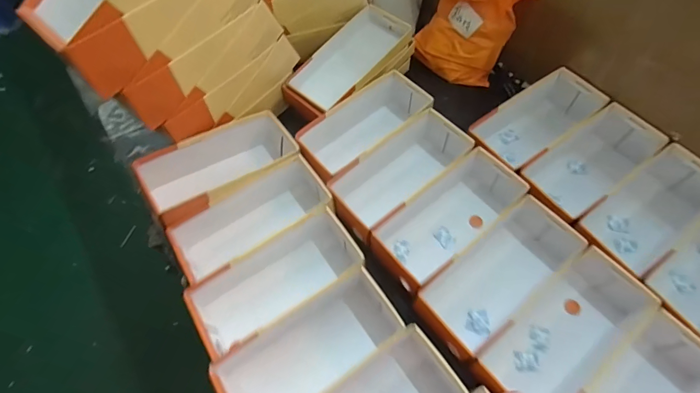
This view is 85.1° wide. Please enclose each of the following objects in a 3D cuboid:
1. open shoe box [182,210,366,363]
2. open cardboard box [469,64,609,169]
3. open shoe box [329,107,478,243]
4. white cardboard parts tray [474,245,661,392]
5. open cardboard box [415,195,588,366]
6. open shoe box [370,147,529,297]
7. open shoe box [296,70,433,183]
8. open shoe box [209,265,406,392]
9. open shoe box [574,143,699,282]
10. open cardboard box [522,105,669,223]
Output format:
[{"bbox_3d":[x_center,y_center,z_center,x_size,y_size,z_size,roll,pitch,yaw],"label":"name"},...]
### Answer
[{"bbox_3d":[-0.125,0.150,0.672,0.278,0.116,0.145,-33,65,-13],"label":"open shoe box"},{"bbox_3d":[0.389,-0.151,0.807,0.286,0.076,0.143,-34,65,-14],"label":"open cardboard box"},{"bbox_3d":[0.099,-0.042,0.767,0.302,0.112,0.132,-38,67,-16],"label":"open shoe box"},{"bbox_3d":[0.338,0.219,0.600,0.291,0.083,0.138,-37,66,-15],"label":"white cardboard parts tray"},{"bbox_3d":[0.252,0.135,0.650,0.298,0.087,0.137,-36,66,-14],"label":"open cardboard box"},{"bbox_3d":[0.177,0.040,0.703,0.295,0.090,0.137,-38,66,-15],"label":"open shoe box"},{"bbox_3d":[0.034,-0.139,0.823,0.305,0.131,0.138,-39,67,-16],"label":"open shoe box"},{"bbox_3d":[-0.065,0.246,0.604,0.286,0.089,0.138,-32,65,-13],"label":"open shoe box"},{"bbox_3d":[0.540,0.037,0.691,0.286,0.076,0.136,-34,65,-14],"label":"open shoe box"},{"bbox_3d":[0.463,-0.056,0.753,0.294,0.093,0.137,-35,66,-14],"label":"open cardboard box"}]

